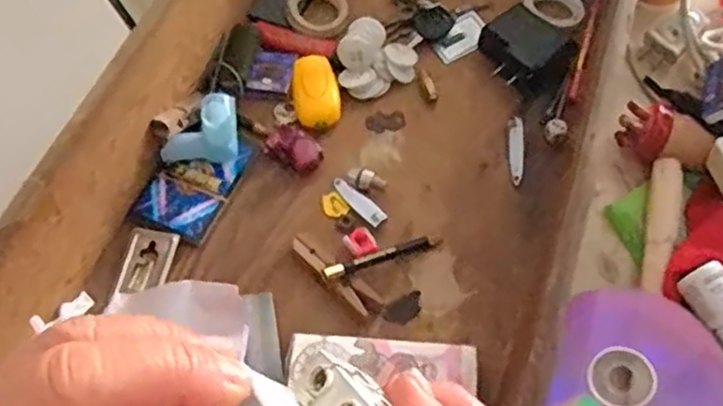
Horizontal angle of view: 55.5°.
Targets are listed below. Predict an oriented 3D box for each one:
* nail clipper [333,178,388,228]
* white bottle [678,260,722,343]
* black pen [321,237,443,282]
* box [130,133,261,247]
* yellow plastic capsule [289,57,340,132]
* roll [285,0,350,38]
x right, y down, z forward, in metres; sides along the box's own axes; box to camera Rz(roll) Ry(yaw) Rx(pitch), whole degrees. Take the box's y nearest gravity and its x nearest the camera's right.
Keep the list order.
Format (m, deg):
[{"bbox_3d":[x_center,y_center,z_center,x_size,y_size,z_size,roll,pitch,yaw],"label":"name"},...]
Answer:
[{"bbox_3d":[-0.002,-0.001,0.456,0.012,0.006,0.048,-33,50,-18],"label":"nail clipper"},{"bbox_3d":[0.212,0.064,0.407,0.025,0.029,0.051,-25,63,-14],"label":"white bottle"},{"bbox_3d":[0.014,0.033,0.430,0.084,0.013,0.007,-15,60,-26],"label":"black pen"},{"bbox_3d":[-0.111,-0.015,0.465,0.053,0.006,0.083,23,62,13],"label":"box"},{"bbox_3d":[-0.033,-0.078,0.490,0.032,0.025,0.053,-9,88,-8],"label":"yellow plastic capsule"},{"bbox_3d":[-0.035,-0.149,0.533,0.047,0.013,0.047,1,76,-3],"label":"roll"}]

